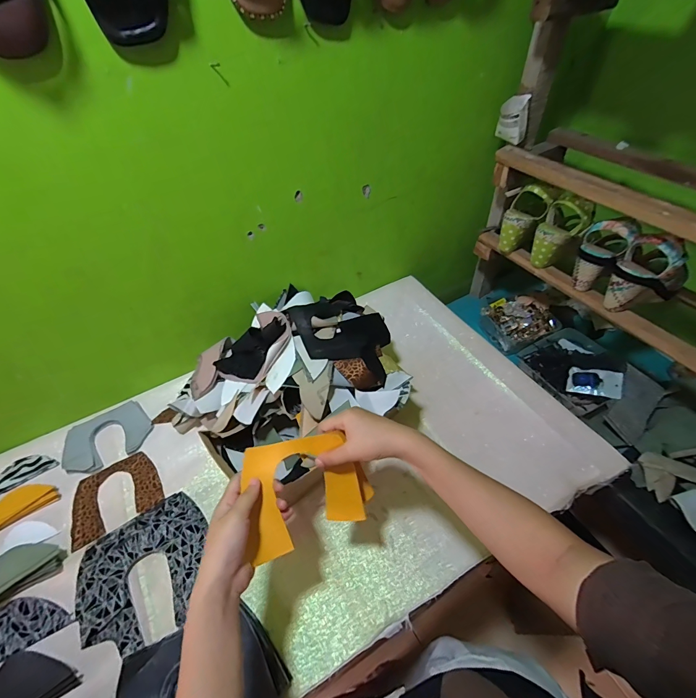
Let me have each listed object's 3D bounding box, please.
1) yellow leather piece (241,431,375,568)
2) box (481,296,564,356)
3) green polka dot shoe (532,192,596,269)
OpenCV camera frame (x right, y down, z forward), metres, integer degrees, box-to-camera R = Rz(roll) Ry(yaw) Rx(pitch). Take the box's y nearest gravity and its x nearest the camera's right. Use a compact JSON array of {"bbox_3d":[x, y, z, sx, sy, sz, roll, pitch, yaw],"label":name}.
[{"bbox_3d":[-0.043,0.175,0.427,0.144,0.089,0.108,-12,49,-7],"label":"yellow leather piece"},{"bbox_3d":[0.453,-0.072,0.952,0.150,0.065,0.164,-24,51,-17],"label":"box"},{"bbox_3d":[0.430,-0.242,0.734,0.072,0.146,0.081,0,39,-41],"label":"green polka dot shoe"}]

